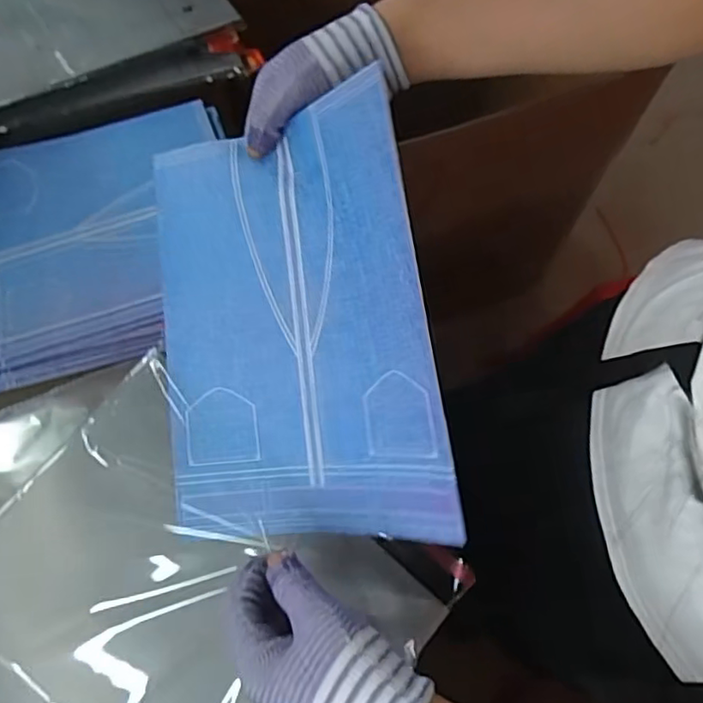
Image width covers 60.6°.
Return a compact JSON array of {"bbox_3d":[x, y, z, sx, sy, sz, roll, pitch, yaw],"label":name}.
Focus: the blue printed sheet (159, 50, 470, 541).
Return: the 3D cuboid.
[{"bbox_3d":[-0.042,-0.013,0.397,0.199,0.037,0.273,-8,89,26],"label":"blue printed sheet"}]

